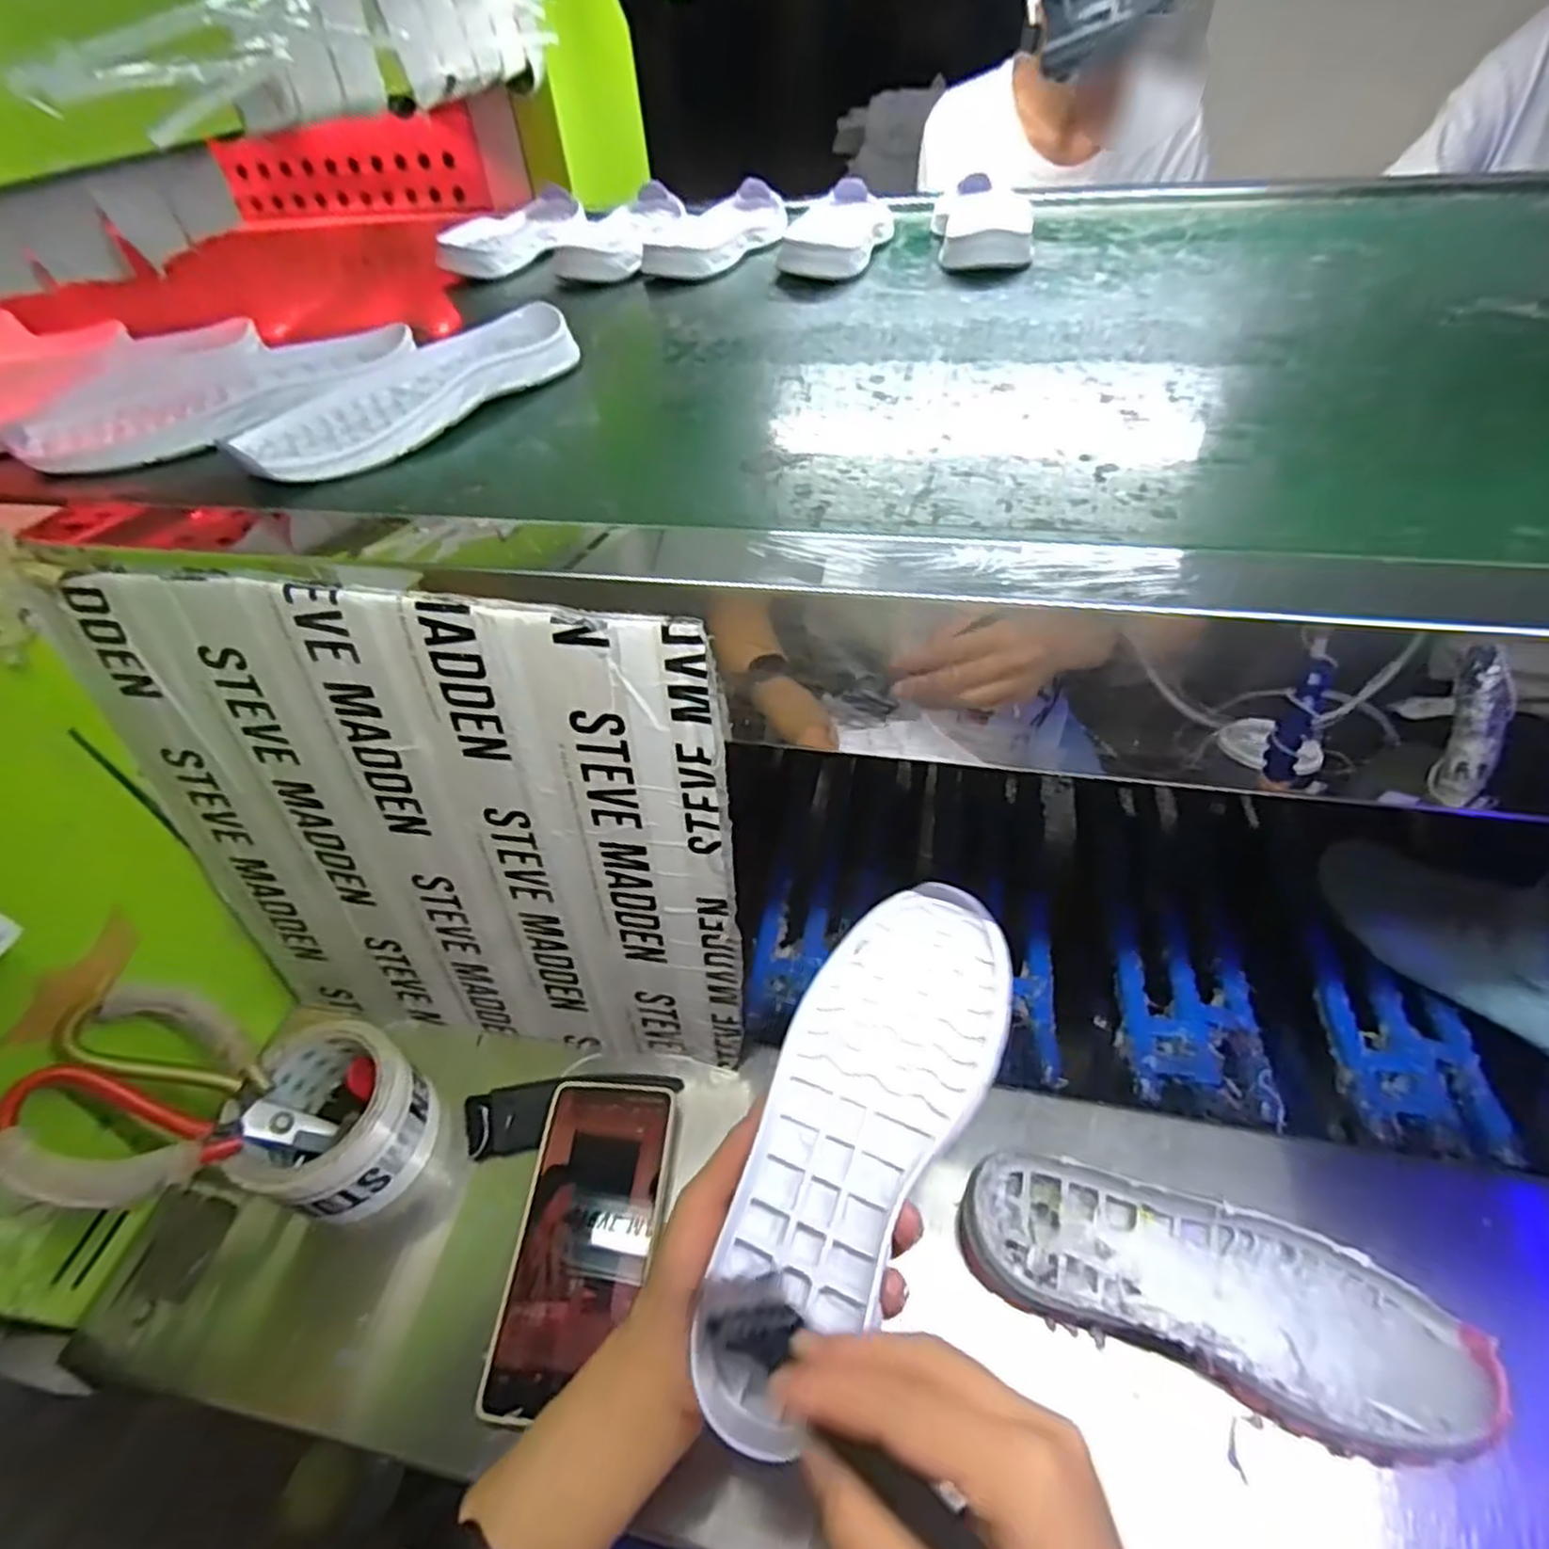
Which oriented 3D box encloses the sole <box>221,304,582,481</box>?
[{"bbox_3d":[-0.212,-0.228,0.442,0.100,0.026,0.218,30,56,28],"label":"sole"}]

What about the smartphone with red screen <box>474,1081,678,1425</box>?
[{"bbox_3d":[-0.107,0.261,0.422,0.079,0.009,0.161,1,46,5],"label":"smartphone with red screen"}]

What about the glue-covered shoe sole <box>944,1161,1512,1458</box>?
[{"bbox_3d":[0.225,0.267,0.385,0.241,0.037,0.082,15,48,17],"label":"glue-covered shoe sole"}]

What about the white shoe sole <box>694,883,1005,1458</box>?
[{"bbox_3d":[0.031,0.159,0.325,0.085,0.028,0.228,22,72,23],"label":"white shoe sole"}]

